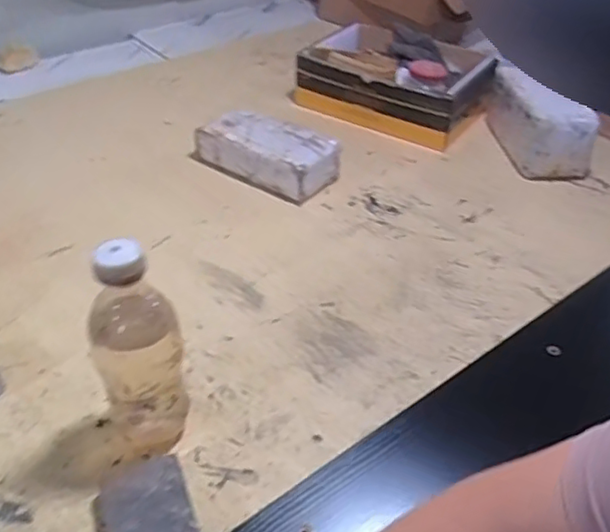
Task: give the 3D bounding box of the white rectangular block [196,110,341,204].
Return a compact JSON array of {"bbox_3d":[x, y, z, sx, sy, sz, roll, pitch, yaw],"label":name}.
[{"bbox_3d":[-0.058,-0.175,0.988,0.217,0.066,0.107,26,44,27],"label":"white rectangular block"}]

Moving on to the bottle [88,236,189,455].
[{"bbox_3d":[-0.142,0.076,0.549,0.068,0.211,0.057,-11,40,-16],"label":"bottle"}]

